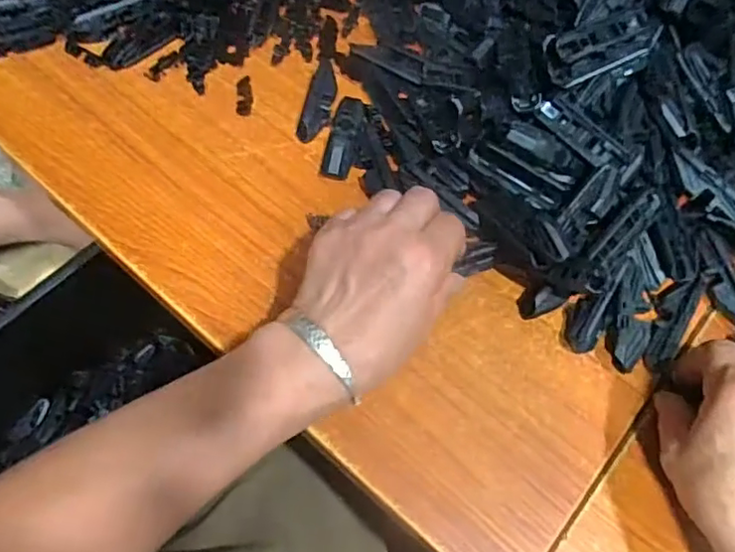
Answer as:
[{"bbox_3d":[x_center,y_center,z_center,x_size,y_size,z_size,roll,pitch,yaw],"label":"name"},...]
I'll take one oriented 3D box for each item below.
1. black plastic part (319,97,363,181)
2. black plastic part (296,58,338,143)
[{"bbox_3d":[-0.018,-0.108,0.456,0.024,0.015,0.073,13,64,2],"label":"black plastic part"},{"bbox_3d":[-0.037,-0.137,0.467,0.023,0.014,0.069,12,64,2],"label":"black plastic part"}]

